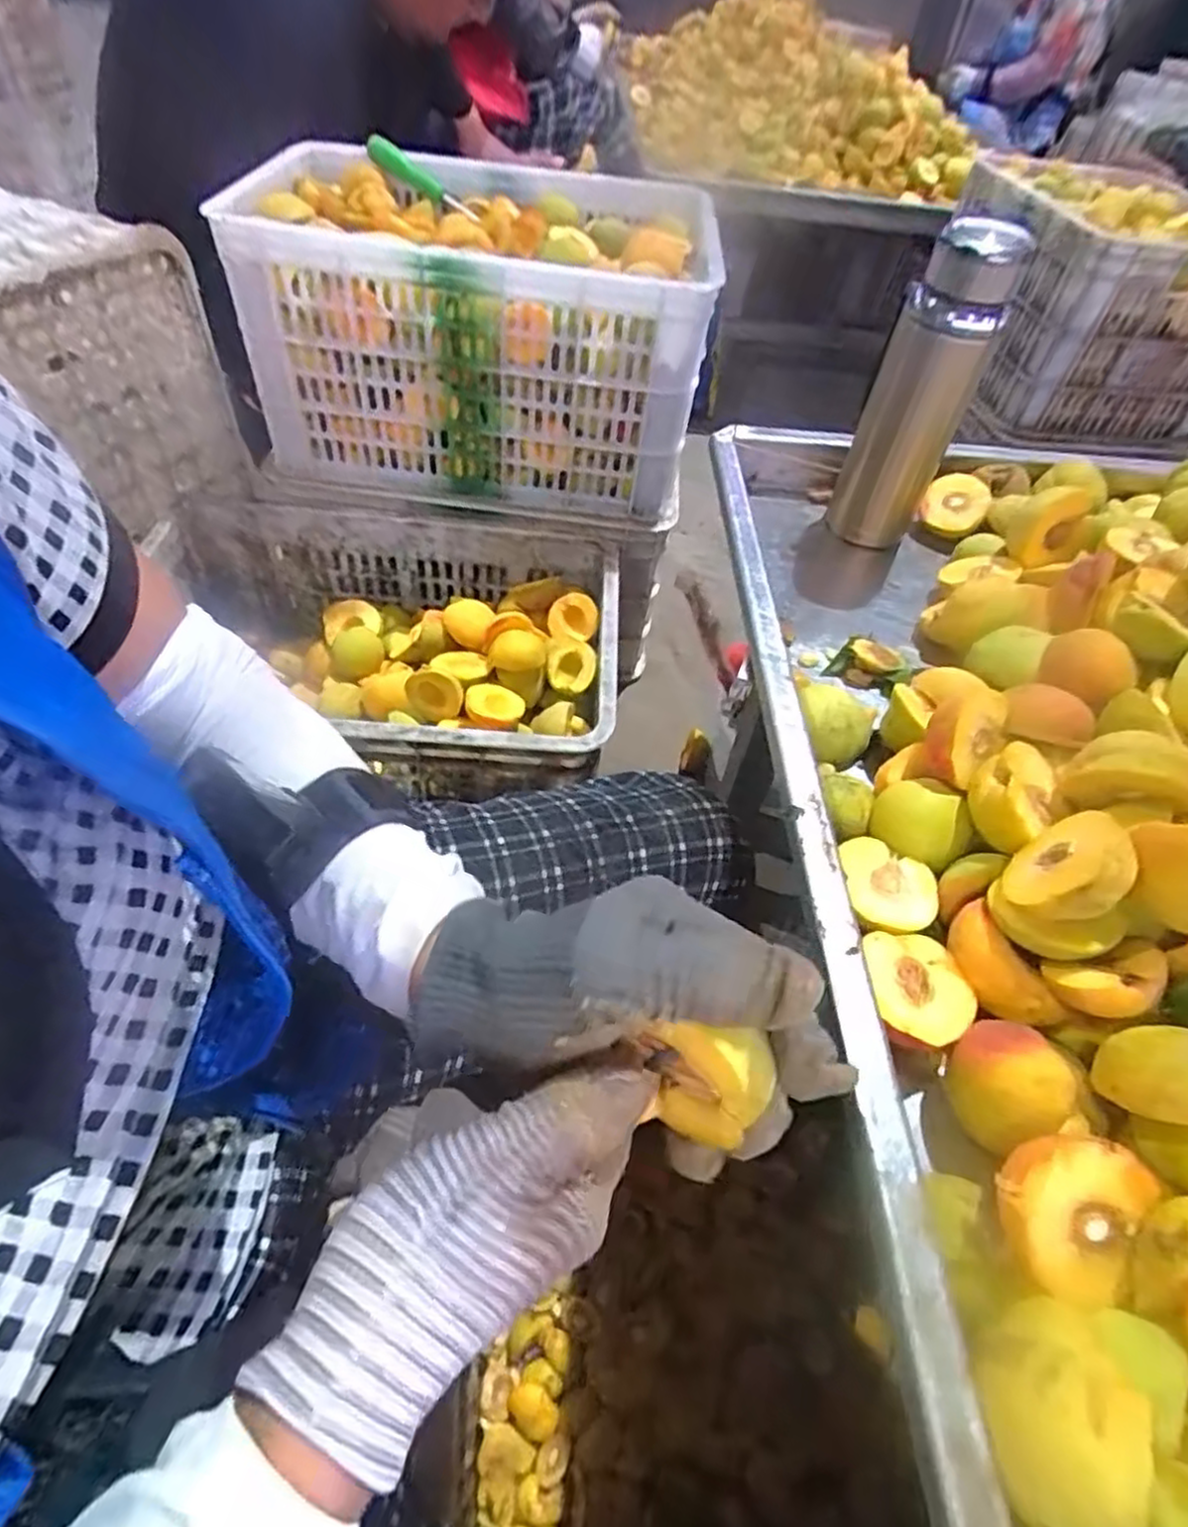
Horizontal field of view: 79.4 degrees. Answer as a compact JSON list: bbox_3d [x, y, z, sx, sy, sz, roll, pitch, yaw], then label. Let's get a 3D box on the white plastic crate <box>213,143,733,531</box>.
[{"bbox_3d":[-0.124,-0.516,0.886,0.481,0.293,0.338,6,49,-1],"label":"white plastic crate"}]

